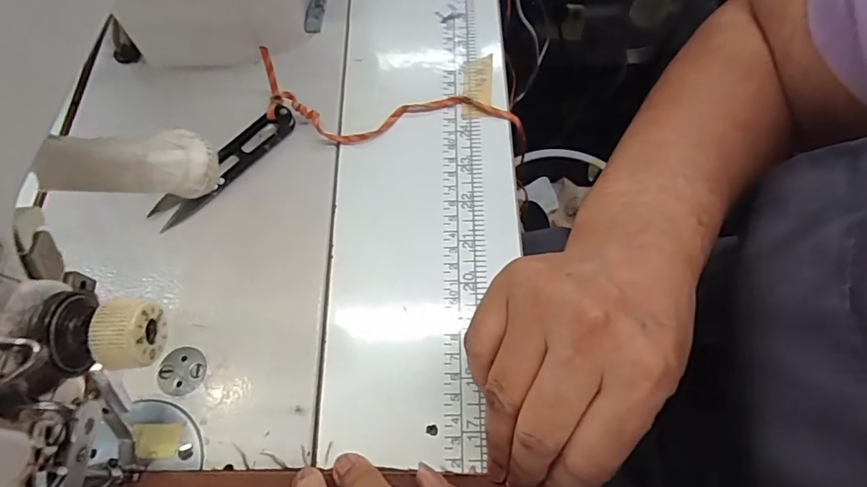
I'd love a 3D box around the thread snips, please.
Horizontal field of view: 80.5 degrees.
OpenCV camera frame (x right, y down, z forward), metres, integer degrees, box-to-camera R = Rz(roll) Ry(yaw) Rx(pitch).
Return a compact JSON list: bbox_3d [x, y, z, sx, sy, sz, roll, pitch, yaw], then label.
[{"bbox_3d":[-0.125,-0.048,0.309,0.024,0.011,0.100,40,72,20],"label":"thread snips"}]

